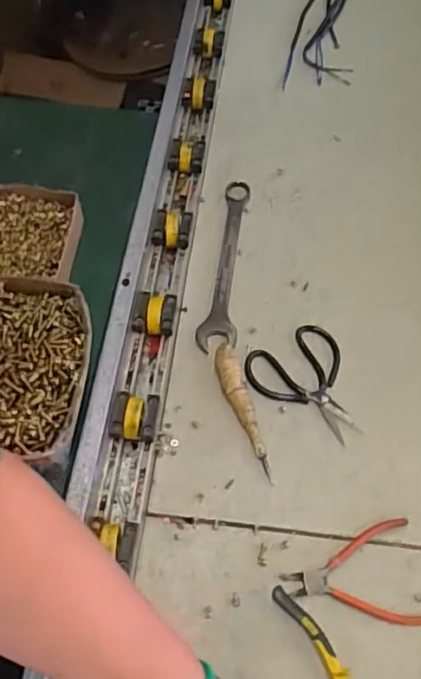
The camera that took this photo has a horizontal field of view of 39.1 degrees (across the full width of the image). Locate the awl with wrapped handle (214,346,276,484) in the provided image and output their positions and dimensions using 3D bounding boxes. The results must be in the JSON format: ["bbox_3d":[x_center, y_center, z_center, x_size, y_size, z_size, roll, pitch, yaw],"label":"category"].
[{"bbox_3d":[0.041,0.085,0.721,0.031,0.021,0.177,-18,72,-7],"label":"awl with wrapped handle"}]

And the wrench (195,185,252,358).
[{"bbox_3d":[0.022,-0.110,0.842,0.050,0.018,0.298,6,59,3],"label":"wrench"}]

